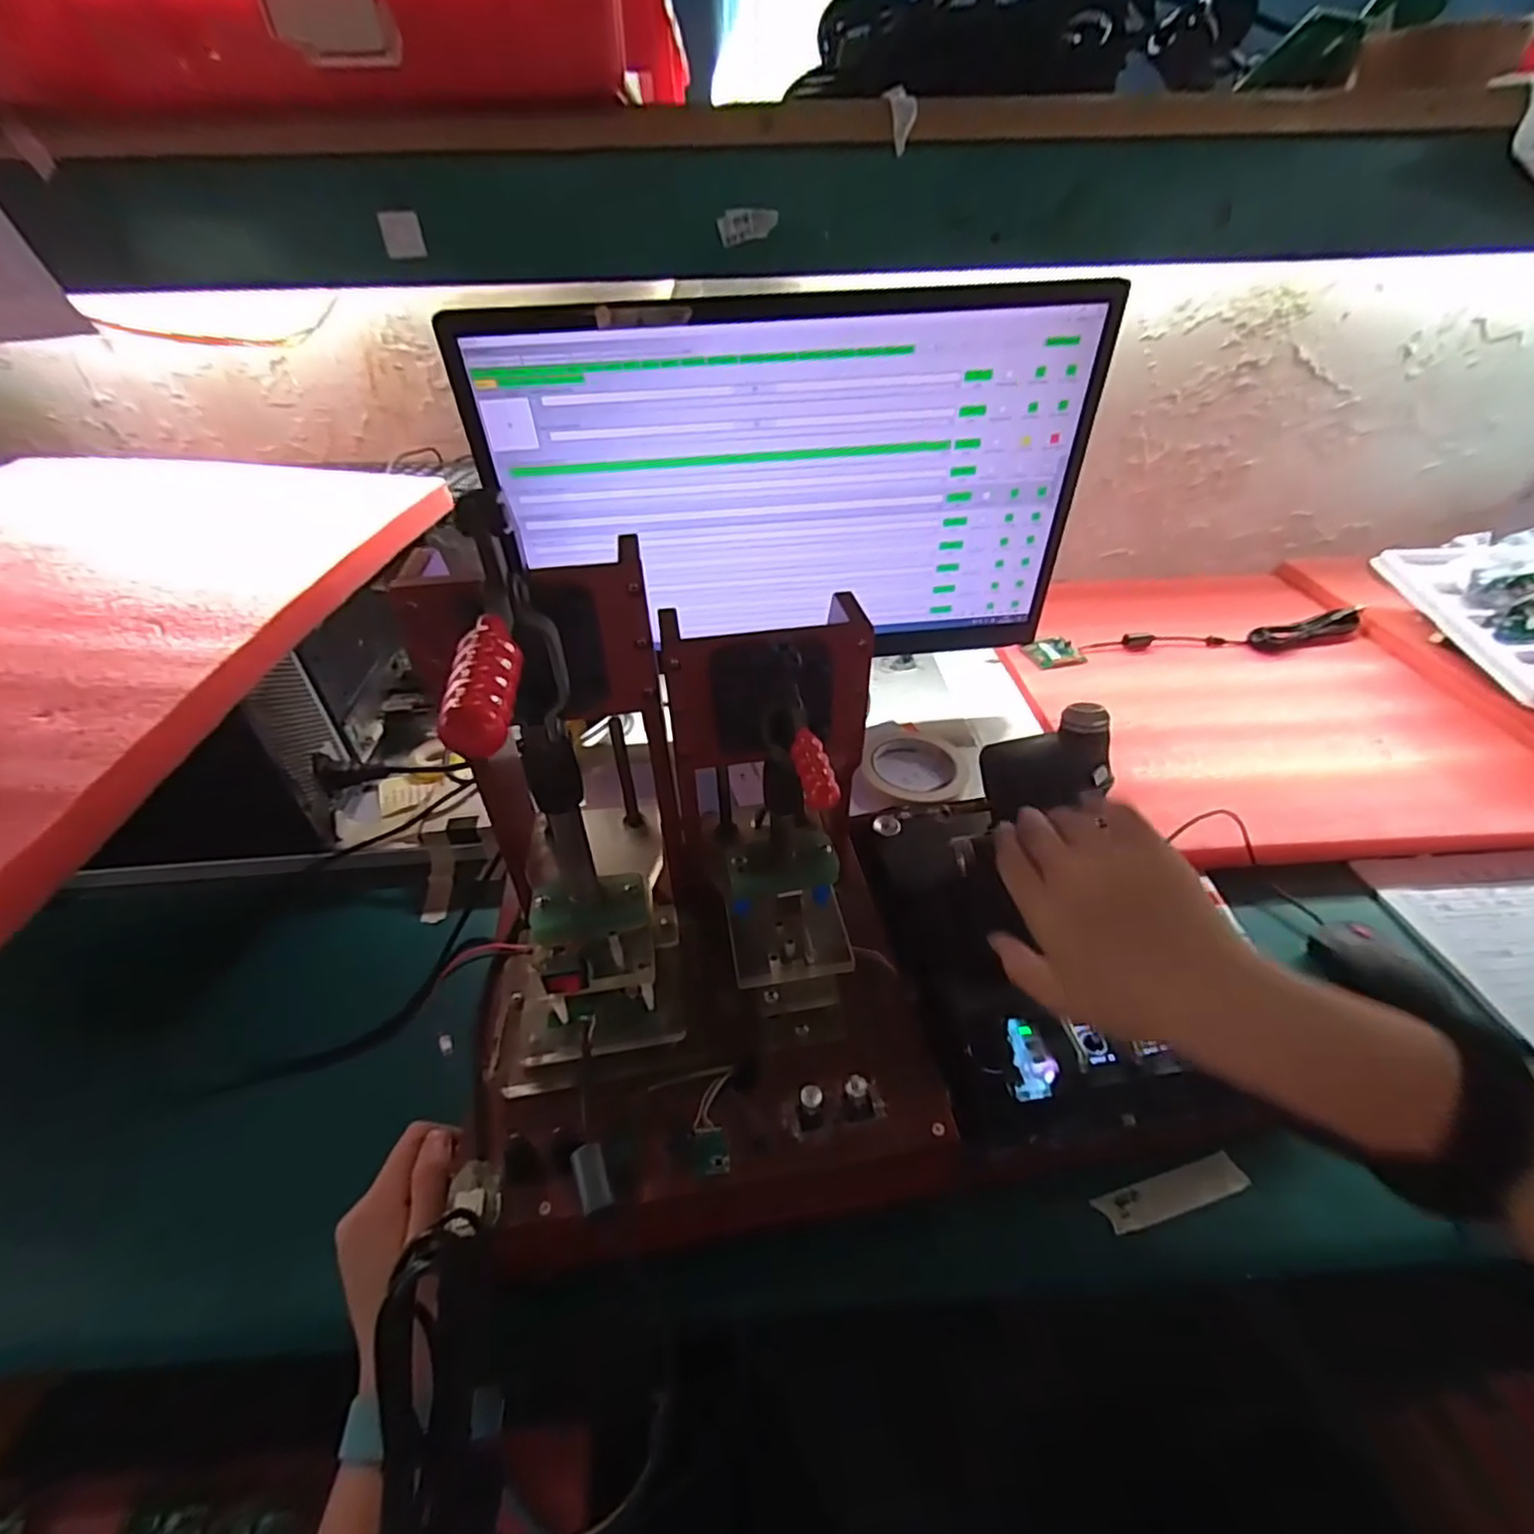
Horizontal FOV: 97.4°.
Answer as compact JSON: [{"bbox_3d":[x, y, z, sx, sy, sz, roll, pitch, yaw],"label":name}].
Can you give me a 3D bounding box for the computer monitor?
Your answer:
[{"bbox_3d":[0.021,-0.239,0.593,0.491,0.294,0.059,-5,40,-4],"label":"computer monitor"}]

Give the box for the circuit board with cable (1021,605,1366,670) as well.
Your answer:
[{"bbox_3d":[0.510,-0.153,0.802,0.404,0.030,0.059,-4,40,-2],"label":"circuit board with cable"}]

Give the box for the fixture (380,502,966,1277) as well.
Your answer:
[{"bbox_3d":[-0.041,0.057,0.328,0.240,0.286,0.212,-9,41,-9],"label":"fixture"}]

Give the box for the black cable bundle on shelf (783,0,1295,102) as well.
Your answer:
[{"bbox_3d":[0.162,-0.423,0.390,0.287,0.050,0.075,-6,40,-5],"label":"black cable bundle on shelf"}]

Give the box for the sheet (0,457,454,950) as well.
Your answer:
[{"bbox_3d":[-0.537,-0.110,0.481,0.413,0.033,0.495,5,44,4],"label":"sheet"}]

